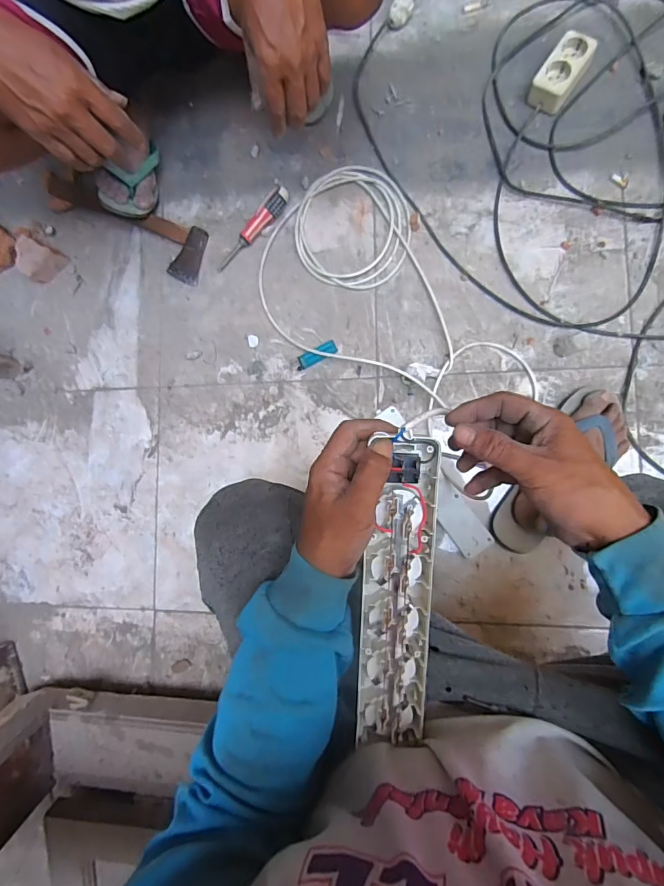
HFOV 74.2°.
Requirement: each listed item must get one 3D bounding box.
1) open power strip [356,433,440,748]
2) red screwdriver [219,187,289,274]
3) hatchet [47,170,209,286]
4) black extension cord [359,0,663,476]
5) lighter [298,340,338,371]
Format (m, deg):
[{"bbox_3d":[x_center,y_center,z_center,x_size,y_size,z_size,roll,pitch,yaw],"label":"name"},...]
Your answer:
[{"bbox_3d":[0.055,0.125,0.360,0.056,0.029,0.256,5,99,9],"label":"open power strip"},{"bbox_3d":[-0.142,-0.380,0.777,0.173,0.032,0.029,-41,81,3],"label":"red screwdriver"},{"bbox_3d":[-0.386,-0.411,0.819,0.355,0.024,0.094,28,90,10],"label":"hatchet"},{"bbox_3d":[0.631,-0.518,0.668,0.791,0.038,0.996,-37,81,4],"label":"black extension cord"},{"bbox_3d":[-0.027,-0.150,0.750,0.075,0.013,0.023,-26,82,6],"label":"lighter"}]

